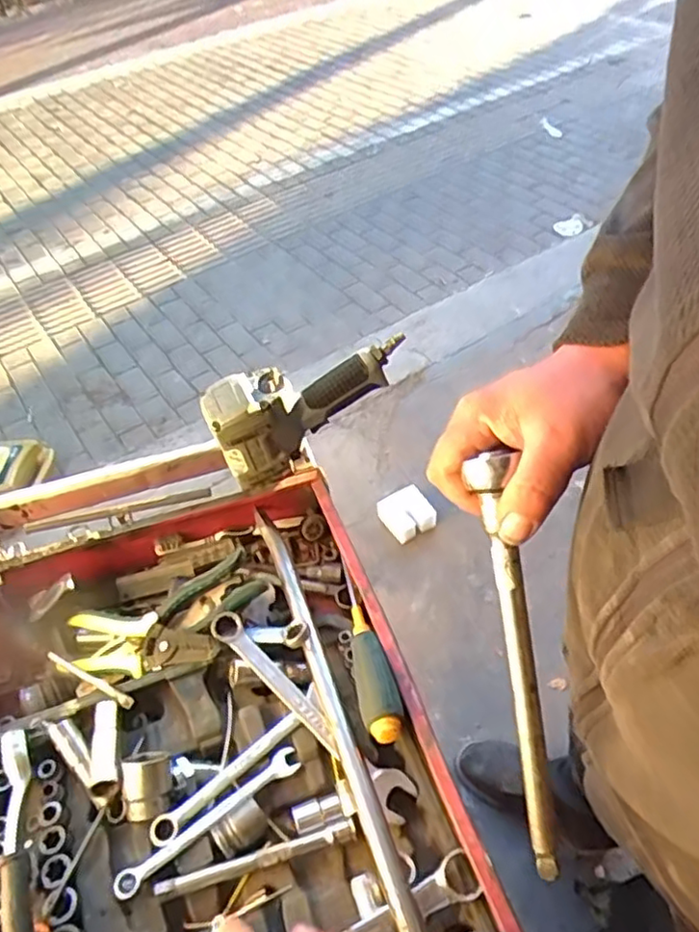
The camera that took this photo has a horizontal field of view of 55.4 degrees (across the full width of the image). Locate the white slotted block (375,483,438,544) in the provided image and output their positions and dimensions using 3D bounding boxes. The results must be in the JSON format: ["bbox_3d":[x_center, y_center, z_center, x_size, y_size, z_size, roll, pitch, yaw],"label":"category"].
[{"bbox_3d":[0.140,0.115,1.640,0.117,0.059,0.122,-27,51,-17],"label":"white slotted block"}]

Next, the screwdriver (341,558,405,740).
[{"bbox_3d":[0.012,0.153,0.599,0.032,0.024,0.199,-12,33,-5],"label":"screwdriver"}]

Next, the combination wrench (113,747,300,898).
[{"bbox_3d":[-0.108,0.275,0.522,0.159,0.011,0.020,-28,58,-27],"label":"combination wrench"}]

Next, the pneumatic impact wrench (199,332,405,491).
[{"bbox_3d":[-0.046,-0.067,0.712,0.213,0.105,0.062,-26,51,-17],"label":"pneumatic impact wrench"}]

